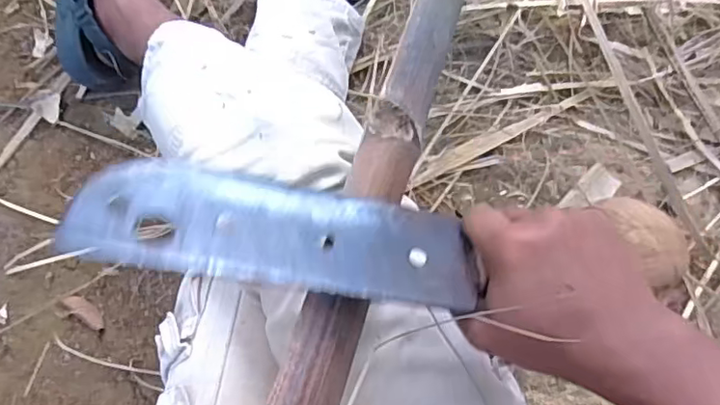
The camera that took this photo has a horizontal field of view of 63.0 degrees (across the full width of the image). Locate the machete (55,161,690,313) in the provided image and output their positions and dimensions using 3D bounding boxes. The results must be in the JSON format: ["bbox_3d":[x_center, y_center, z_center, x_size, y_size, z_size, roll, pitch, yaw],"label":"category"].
[{"bbox_3d":[0.033,0.022,0.332,0.356,0.030,0.072,5,73,-16],"label":"machete"}]

